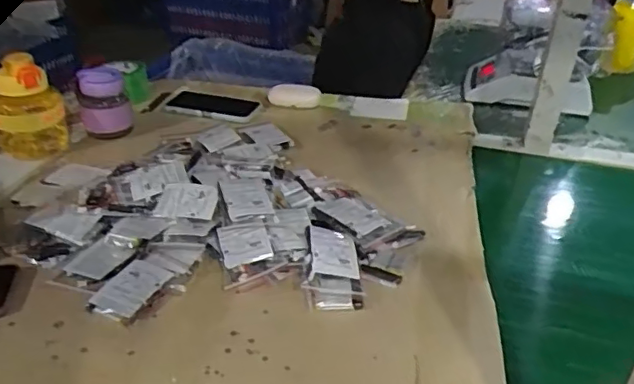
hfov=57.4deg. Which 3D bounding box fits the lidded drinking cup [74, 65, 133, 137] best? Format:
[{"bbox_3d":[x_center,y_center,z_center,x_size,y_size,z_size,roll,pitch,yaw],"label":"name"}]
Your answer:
[{"bbox_3d":[-0.342,-0.140,0.937,0.077,0.107,0.061,-11,33,-20],"label":"lidded drinking cup"}]

